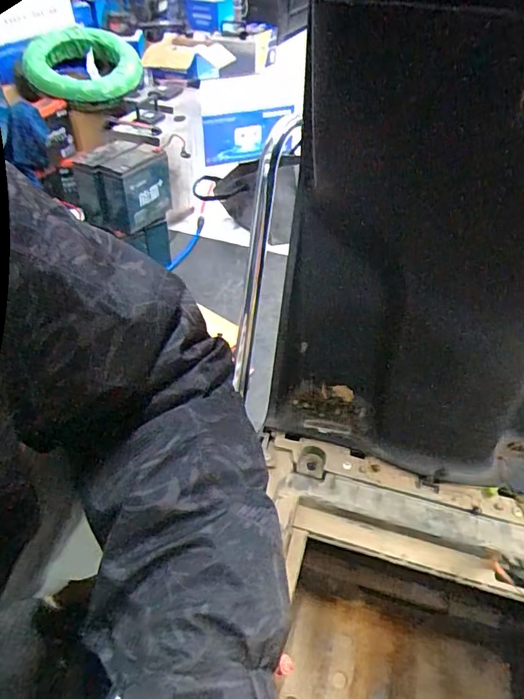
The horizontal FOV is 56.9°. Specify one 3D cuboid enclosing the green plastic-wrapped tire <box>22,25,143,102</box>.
[{"bbox_3d":[-0.579,-0.922,1.584,0.342,0.095,0.318,3,67,-7],"label":"green plastic-wrapped tire"}]

